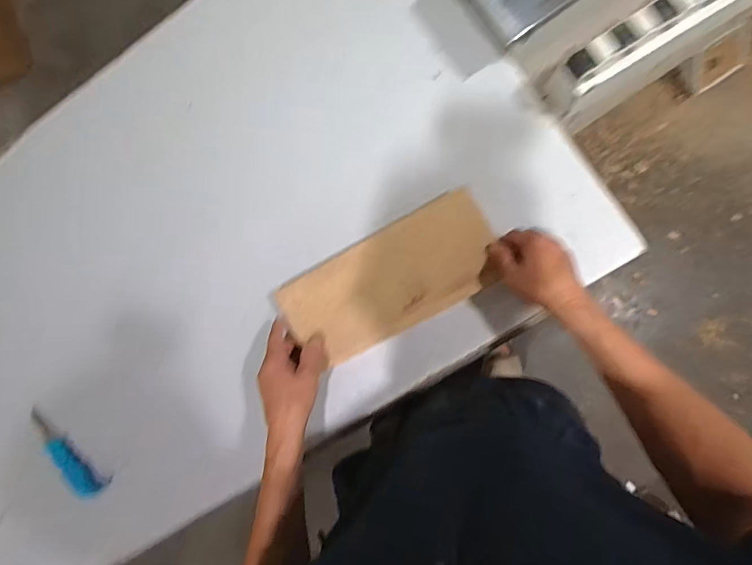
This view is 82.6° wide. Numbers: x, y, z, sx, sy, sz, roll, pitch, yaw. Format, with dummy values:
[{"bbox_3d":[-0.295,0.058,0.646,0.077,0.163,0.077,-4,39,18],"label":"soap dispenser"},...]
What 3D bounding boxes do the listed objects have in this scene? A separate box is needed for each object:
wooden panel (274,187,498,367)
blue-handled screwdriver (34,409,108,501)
[{"bbox_3d":[0.017,-0.001,0.577,0.296,0.015,0.128,-29,85,9],"label":"wooden panel"},{"bbox_3d":[-0.489,0.268,0.667,0.161,0.027,0.036,42,94,10],"label":"blue-handled screwdriver"}]

